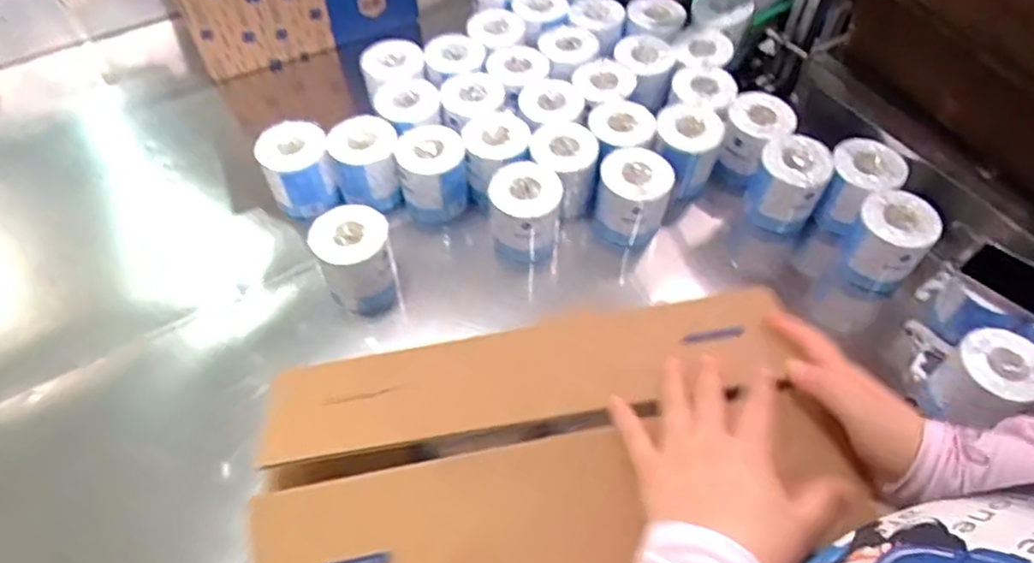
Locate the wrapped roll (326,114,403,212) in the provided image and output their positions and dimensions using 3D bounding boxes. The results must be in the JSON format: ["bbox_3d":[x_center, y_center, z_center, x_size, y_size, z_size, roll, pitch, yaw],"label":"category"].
[{"bbox_3d":[-0.227,-0.179,1.035,0.101,0.103,0.108,-15,56,-11],"label":"wrapped roll"}]

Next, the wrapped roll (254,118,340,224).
[{"bbox_3d":[-0.328,-0.168,1.023,0.102,0.101,0.102,-18,57,-13],"label":"wrapped roll"}]

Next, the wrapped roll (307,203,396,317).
[{"bbox_3d":[-0.220,-0.025,0.927,0.095,0.126,0.099,1,55,-1],"label":"wrapped roll"}]

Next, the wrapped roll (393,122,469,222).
[{"bbox_3d":[-0.128,-0.163,1.032,0.100,0.116,0.094,1,55,-1],"label":"wrapped roll"}]

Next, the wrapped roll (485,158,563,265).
[{"bbox_3d":[0.012,-0.103,0.991,0.097,0.102,0.105,8,55,4],"label":"wrapped roll"}]

